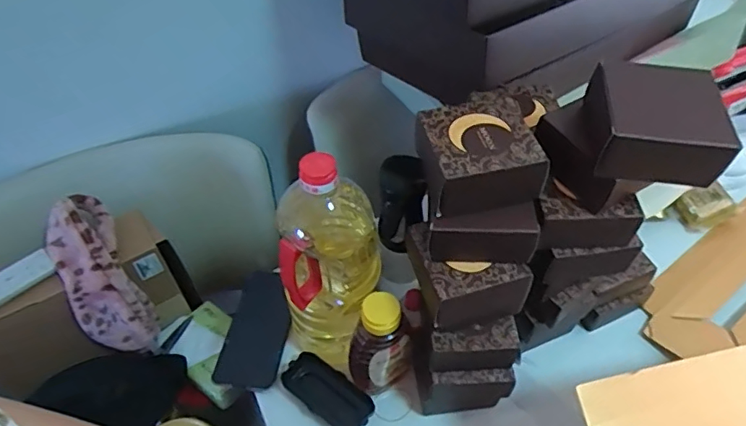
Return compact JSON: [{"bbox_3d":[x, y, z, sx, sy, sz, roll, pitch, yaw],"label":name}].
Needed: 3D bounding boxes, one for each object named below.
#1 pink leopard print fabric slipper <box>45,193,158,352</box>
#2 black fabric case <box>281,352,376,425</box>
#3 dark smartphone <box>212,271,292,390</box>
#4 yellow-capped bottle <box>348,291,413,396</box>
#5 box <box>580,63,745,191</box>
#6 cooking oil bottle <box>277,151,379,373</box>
[{"bbox_3d":[-0.357,0.089,0.702,0.082,0.227,0.076,-23,13,-17],"label":"pink leopard print fabric slipper"},{"bbox_3d":[-0.052,0.210,0.622,0.112,0.024,0.051,32,58,24],"label":"black fabric case"},{"bbox_3d":[-0.142,0.145,0.667,0.074,0.014,0.142,12,70,9],"label":"dark smartphone"},{"bbox_3d":[0.009,0.148,0.584,0.050,0.145,0.065,33,58,25],"label":"yellow-capped bottle"},{"bbox_3d":[0.219,-0.072,0.420,0.095,0.048,0.090,7,51,7],"label":"box"},{"bbox_3d":[-0.047,0.064,0.566,0.107,0.270,0.096,-8,51,-6],"label":"cooking oil bottle"}]

